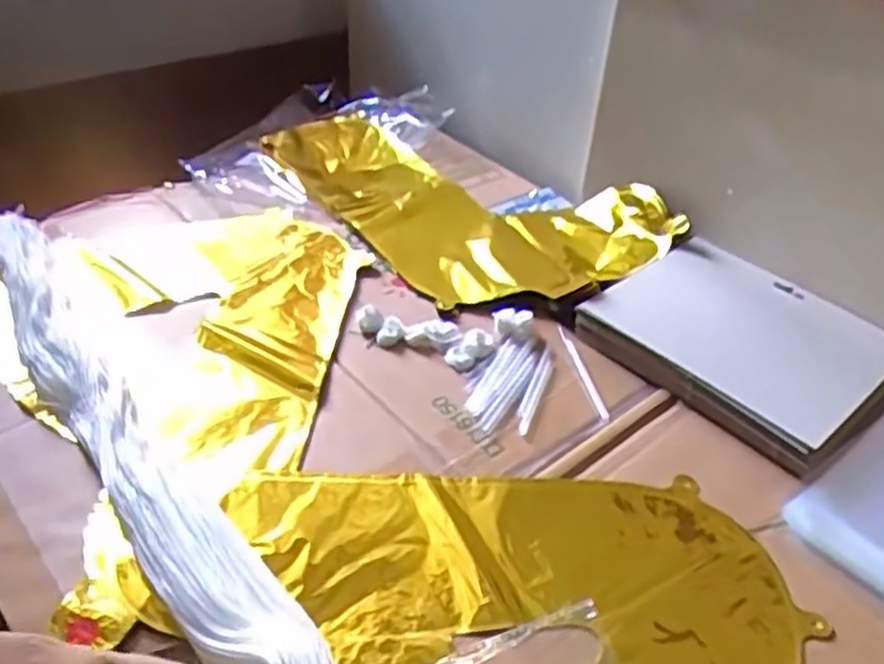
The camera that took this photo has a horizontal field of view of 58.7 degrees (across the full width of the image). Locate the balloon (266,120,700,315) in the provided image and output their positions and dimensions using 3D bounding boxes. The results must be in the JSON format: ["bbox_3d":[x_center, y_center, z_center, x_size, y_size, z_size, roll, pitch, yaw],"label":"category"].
[{"bbox_3d":[0.004,-0.130,0.773,0.235,0.054,0.414,-24,45,-32],"label":"balloon"}]

